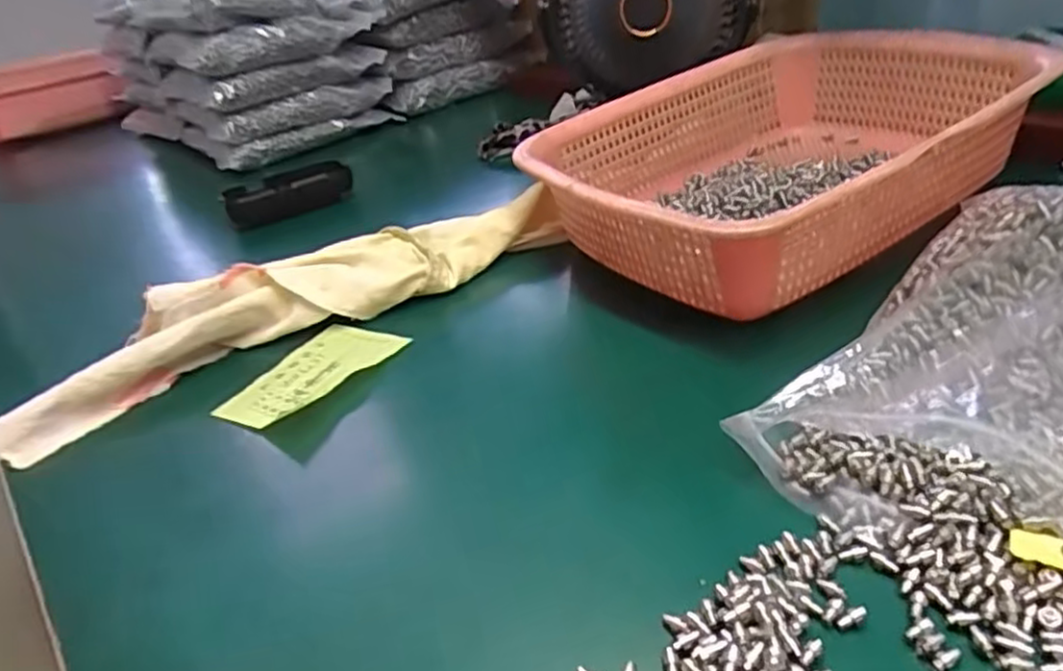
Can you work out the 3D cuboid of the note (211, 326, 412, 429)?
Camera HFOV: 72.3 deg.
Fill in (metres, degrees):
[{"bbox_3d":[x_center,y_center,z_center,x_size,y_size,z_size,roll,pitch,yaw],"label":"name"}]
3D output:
[{"bbox_3d":[-0.123,0.021,0.410,0.062,0.010,0.099,18,42,36],"label":"note"}]

